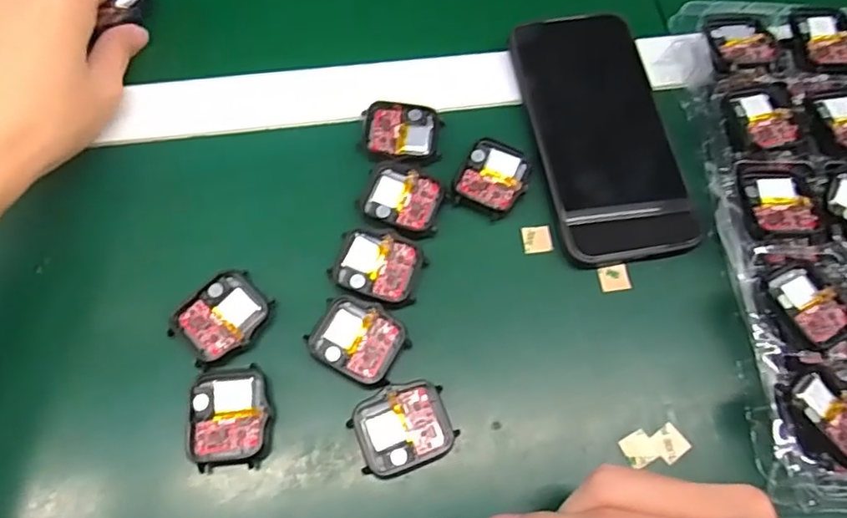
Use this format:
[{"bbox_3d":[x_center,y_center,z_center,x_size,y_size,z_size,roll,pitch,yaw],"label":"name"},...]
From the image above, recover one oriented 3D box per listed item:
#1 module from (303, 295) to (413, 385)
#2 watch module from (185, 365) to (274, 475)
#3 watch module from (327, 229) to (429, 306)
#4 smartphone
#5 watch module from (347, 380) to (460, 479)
[{"bbox_3d":[-0.032,0.040,0.310,0.045,0.004,0.037,28,69,10],"label":"module"},{"bbox_3d":[-0.093,0.077,0.296,0.038,0.009,0.046,-7,67,-5],"label":"watch module"},{"bbox_3d":[-0.024,0.004,0.326,0.045,0.005,0.036,16,67,5],"label":"watch module"},{"bbox_3d":[0.103,-0.075,0.362,0.077,0.015,0.160,-7,67,-5],"label":"smartphone"},{"bbox_3d":[-0.010,0.082,0.297,0.046,0.009,0.039,-19,69,-10],"label":"watch module"}]

